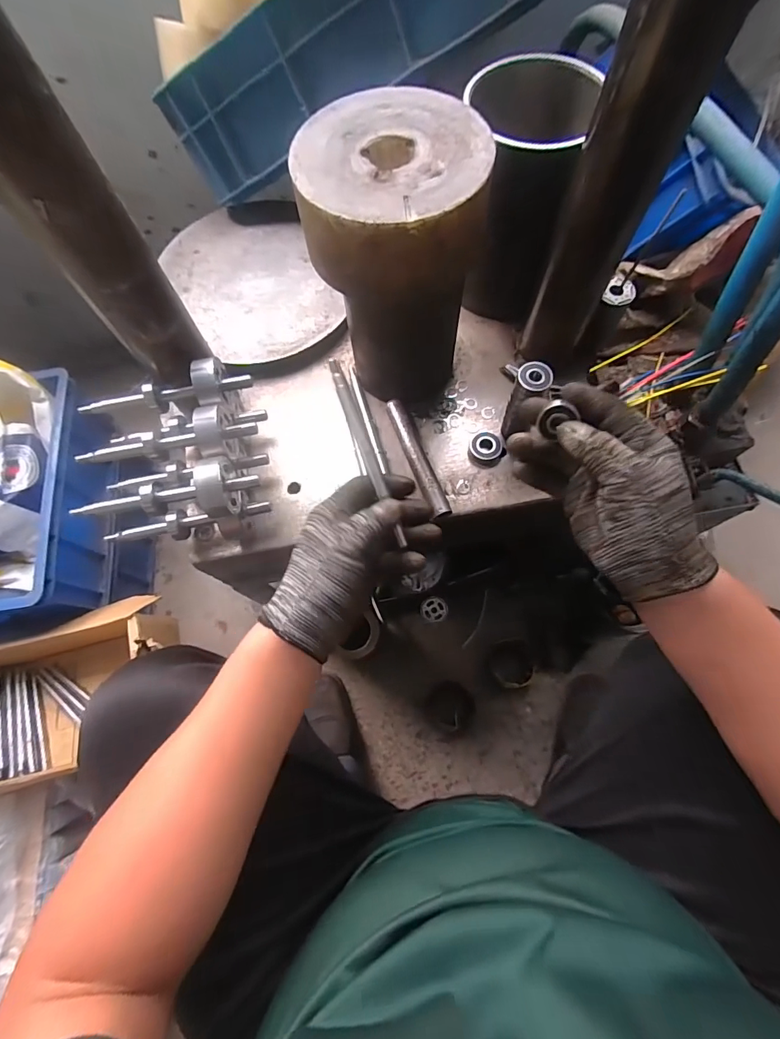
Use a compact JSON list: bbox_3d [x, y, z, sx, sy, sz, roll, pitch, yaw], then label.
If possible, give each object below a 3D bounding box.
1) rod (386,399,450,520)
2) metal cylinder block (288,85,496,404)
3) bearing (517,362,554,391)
[{"bbox_3d":[0.030,-0.065,0.462,0.023,0.020,0.138,-20,71,-5],"label":"rod"},{"bbox_3d":[0.006,-0.223,0.412,0.142,0.220,0.137,-3,70,2],"label":"metal cylinder block"},{"bbox_3d":[0.132,-0.130,0.397,0.030,0.006,0.030,-1,70,2],"label":"bearing"}]

